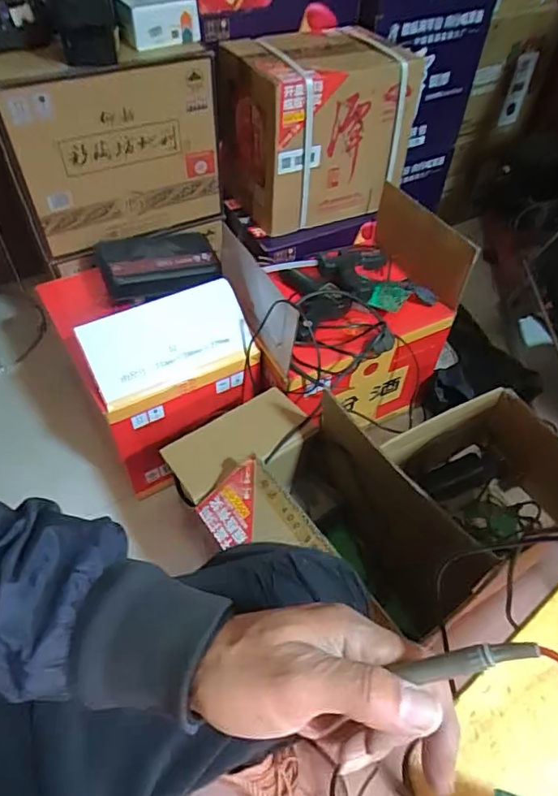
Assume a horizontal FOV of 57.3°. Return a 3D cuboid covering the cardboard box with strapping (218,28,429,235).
[{"bbox_3d":[0.078,-0.541,1.056,0.361,0.303,0.209,-19,54,-17],"label":"cardboard box with strapping"}]

